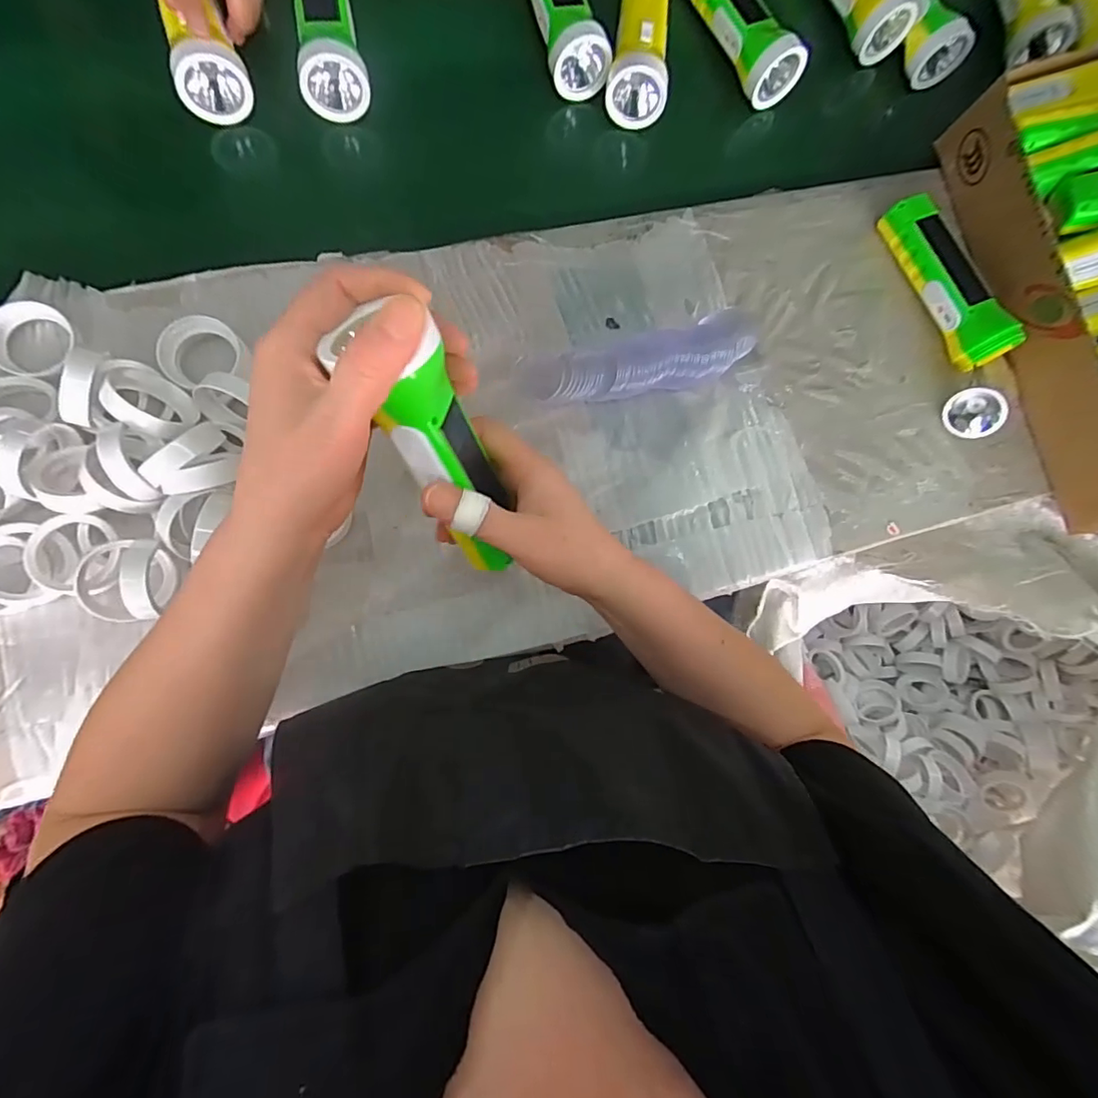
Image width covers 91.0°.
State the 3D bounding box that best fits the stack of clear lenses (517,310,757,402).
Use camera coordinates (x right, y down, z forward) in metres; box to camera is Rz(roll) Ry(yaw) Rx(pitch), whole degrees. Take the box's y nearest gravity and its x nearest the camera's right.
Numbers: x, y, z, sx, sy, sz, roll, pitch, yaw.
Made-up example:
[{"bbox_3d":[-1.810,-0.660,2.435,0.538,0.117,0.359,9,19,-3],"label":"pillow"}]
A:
[{"bbox_3d":[0.074,-0.152,0.442,0.192,0.029,0.052,-15,85,-10],"label":"stack of clear lenses"}]

